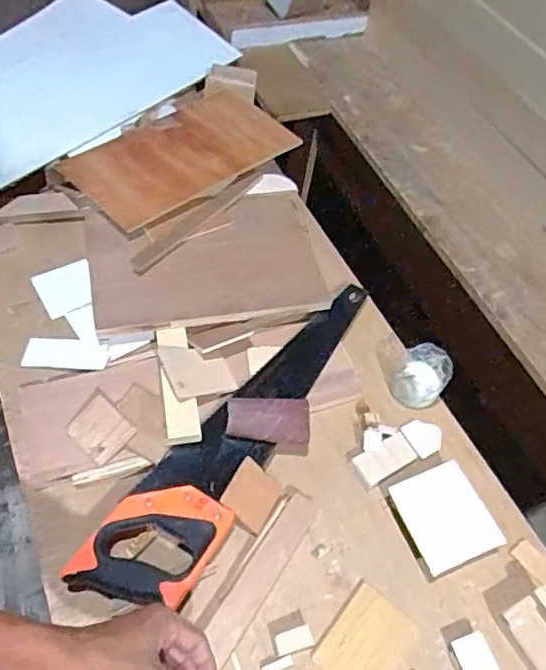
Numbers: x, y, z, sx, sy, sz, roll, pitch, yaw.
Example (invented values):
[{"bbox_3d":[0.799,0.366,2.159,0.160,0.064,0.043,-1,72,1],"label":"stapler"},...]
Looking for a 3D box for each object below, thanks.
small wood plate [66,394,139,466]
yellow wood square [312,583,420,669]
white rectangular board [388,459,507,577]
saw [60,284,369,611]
[{"bbox_3d":[-0.203,0.110,0.672,0.070,0.008,0.057,38,60,21],"label":"small wood plate"},{"bbox_3d":[0.100,0.322,0.596,0.079,0.007,0.099,38,60,21],"label":"yellow wood square"},{"bbox_3d":[0.197,0.210,0.661,0.091,0.029,0.104,-17,57,-16],"label":"white rectangular board"},{"bbox_3d":[-0.036,0.096,0.709,0.124,0.042,0.512,26,57,14],"label":"saw"}]

